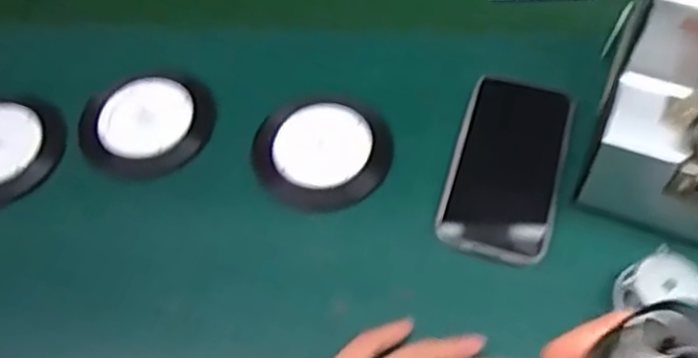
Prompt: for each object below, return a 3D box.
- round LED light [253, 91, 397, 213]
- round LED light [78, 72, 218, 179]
[{"bbox_3d":[-0.020,-0.020,0.521,0.094,0.010,0.098,-1,57,2],"label":"round LED light"},{"bbox_3d":[-0.152,-0.039,0.538,0.099,0.032,0.076,-10,57,-4],"label":"round LED light"}]

